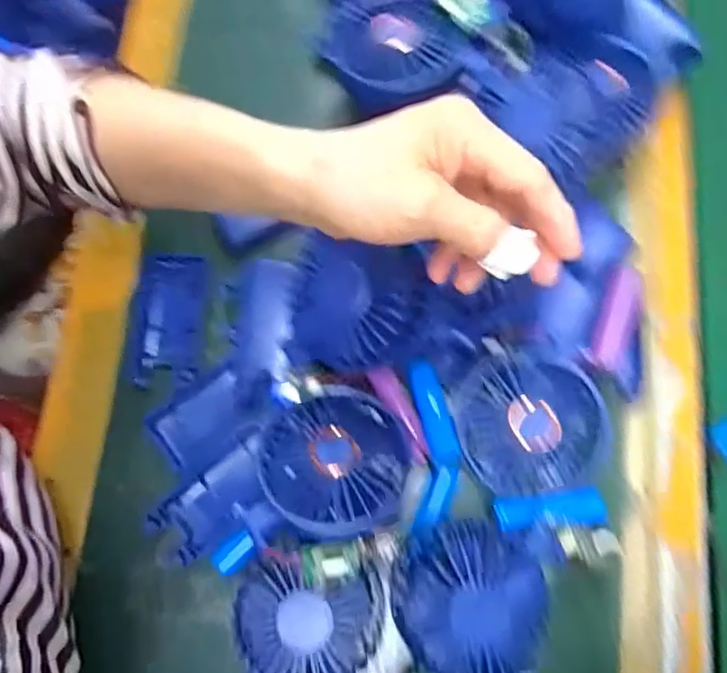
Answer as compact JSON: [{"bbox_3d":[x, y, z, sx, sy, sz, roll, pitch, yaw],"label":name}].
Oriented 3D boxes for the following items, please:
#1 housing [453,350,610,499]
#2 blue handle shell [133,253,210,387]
[{"bbox_3d":[0.104,0.051,0.380,0.089,0.029,0.083,-7,75,-3],"label":"housing"},{"bbox_3d":[-0.132,-0.012,0.432,0.049,0.011,0.090,2,75,0],"label":"blue handle shell"}]

